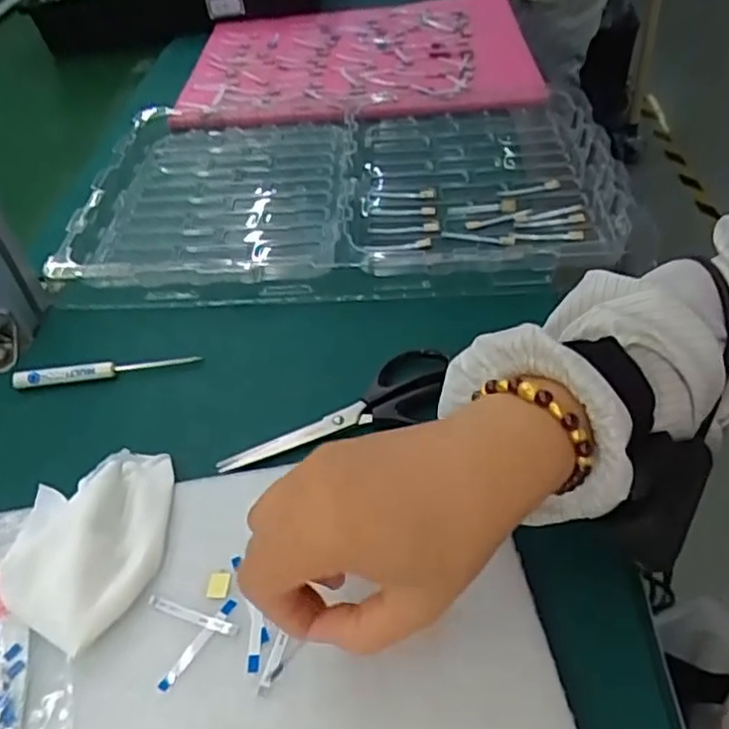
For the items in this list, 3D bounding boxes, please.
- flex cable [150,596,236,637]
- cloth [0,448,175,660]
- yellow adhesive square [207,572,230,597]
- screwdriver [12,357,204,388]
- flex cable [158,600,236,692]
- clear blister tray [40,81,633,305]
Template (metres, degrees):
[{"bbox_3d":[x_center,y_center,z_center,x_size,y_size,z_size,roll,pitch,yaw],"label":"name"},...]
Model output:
[{"bbox_3d":[-0.086,0.125,0.334,0.050,0.004,0.006,11,47,18],"label":"flex cable"},{"bbox_3d":[-0.147,0.087,0.360,0.073,0.031,0.121,-8,44,0],"label":"cloth"},{"bbox_3d":[-0.075,0.113,0.344,0.011,0.004,0.014,-2,44,5],"label":"yellow adhesive square"},{"bbox_3d":[-0.182,0.005,0.476,0.129,0.015,0.011,-8,44,-1],"label":"screwdriver"},{"bbox_3d":[-0.081,0.135,0.325,0.006,0.004,0.049,23,52,28],"label":"flex cable"},{"bbox_3d":[-0.025,-0.168,0.614,0.469,0.035,0.292,-3,44,5],"label":"clear blister tray"}]

